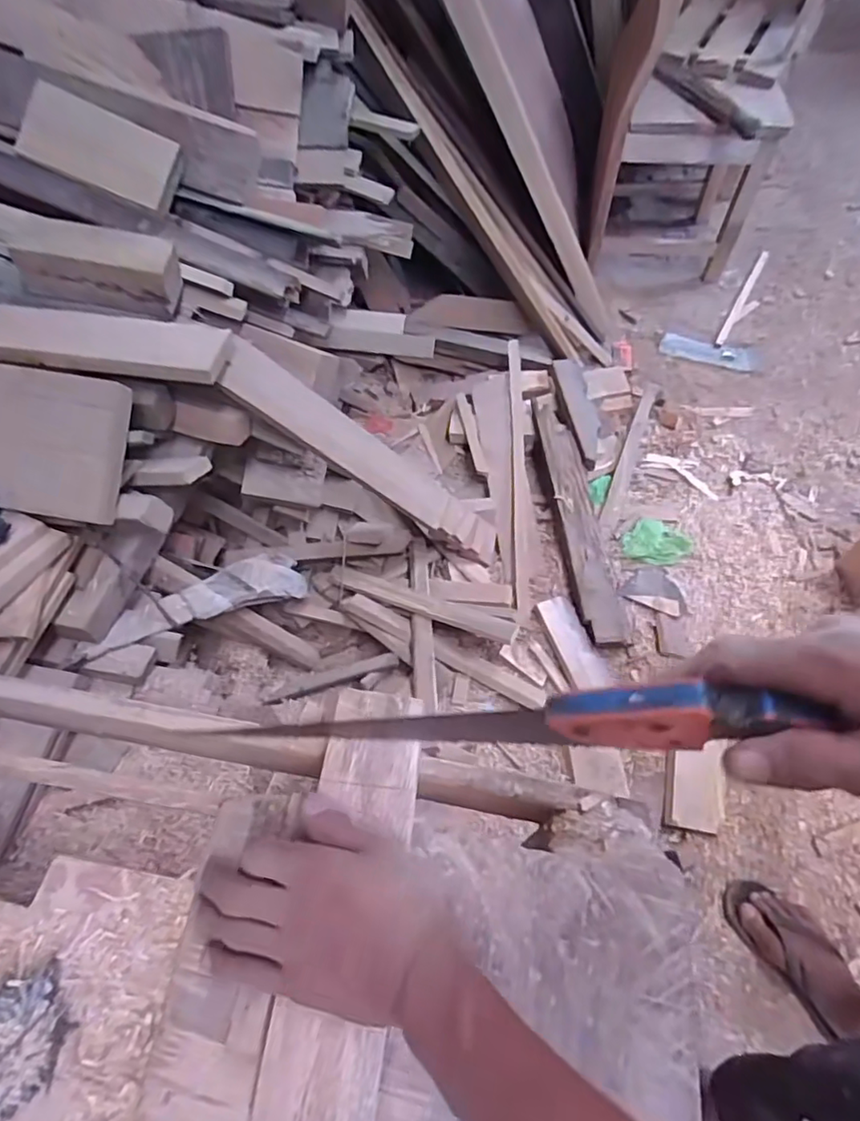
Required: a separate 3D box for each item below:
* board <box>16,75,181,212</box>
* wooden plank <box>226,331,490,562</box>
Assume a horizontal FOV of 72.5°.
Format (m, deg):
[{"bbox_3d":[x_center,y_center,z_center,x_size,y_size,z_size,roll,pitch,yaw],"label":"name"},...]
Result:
[{"bbox_3d":[-0.514,-0.647,0.919,0.227,0.018,0.105,18,101,-15],"label":"board"},{"bbox_3d":[-0.085,-0.168,1.089,0.050,0.675,0.099,-22,55,33],"label":"wooden plank"}]

